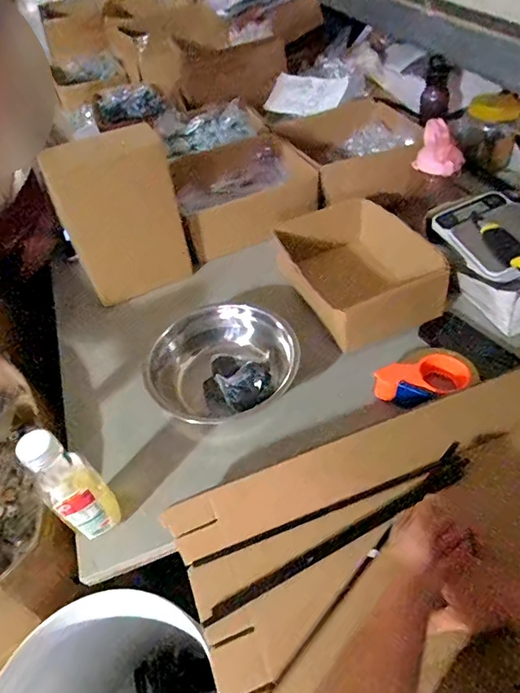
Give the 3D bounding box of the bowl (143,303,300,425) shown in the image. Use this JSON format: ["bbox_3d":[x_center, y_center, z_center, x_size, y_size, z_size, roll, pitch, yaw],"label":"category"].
[{"bbox_3d":[-0.061,0.026,0.770,0.238,0.071,0.194,-12,48,-3],"label":"bowl"}]

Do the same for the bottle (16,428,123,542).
[{"bbox_3d":[-0.239,0.169,0.571,0.066,0.190,0.067,30,58,29],"label":"bottle"}]

